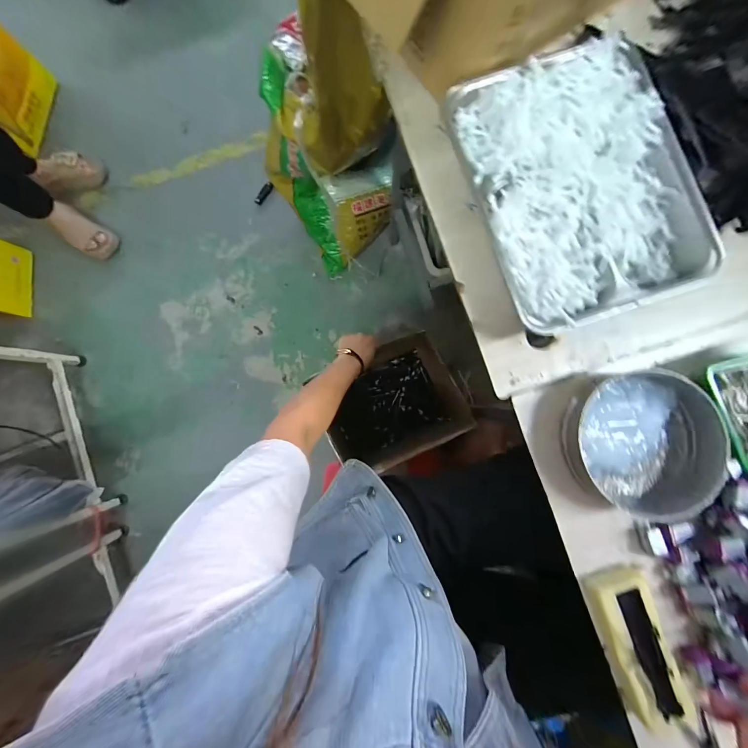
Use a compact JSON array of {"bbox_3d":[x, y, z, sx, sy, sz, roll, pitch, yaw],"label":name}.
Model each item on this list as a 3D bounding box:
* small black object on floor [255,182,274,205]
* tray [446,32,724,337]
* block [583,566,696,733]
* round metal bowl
[{"bbox_3d":[-0.376,-0.618,1.099,0.027,0.019,0.083,38,86,3],"label":"small black object on floor"},{"bbox_3d":[0.215,-0.198,0.336,0.211,0.048,0.274,-19,85,-1],"label":"tray"},{"bbox_3d":[0.259,0.263,0.314,0.058,0.025,0.140,-15,85,-1],"label":"block"},{"bbox_3d":[0.271,0.075,0.330,0.136,0.038,0.148,0,85,0],"label":"round metal bowl"}]

